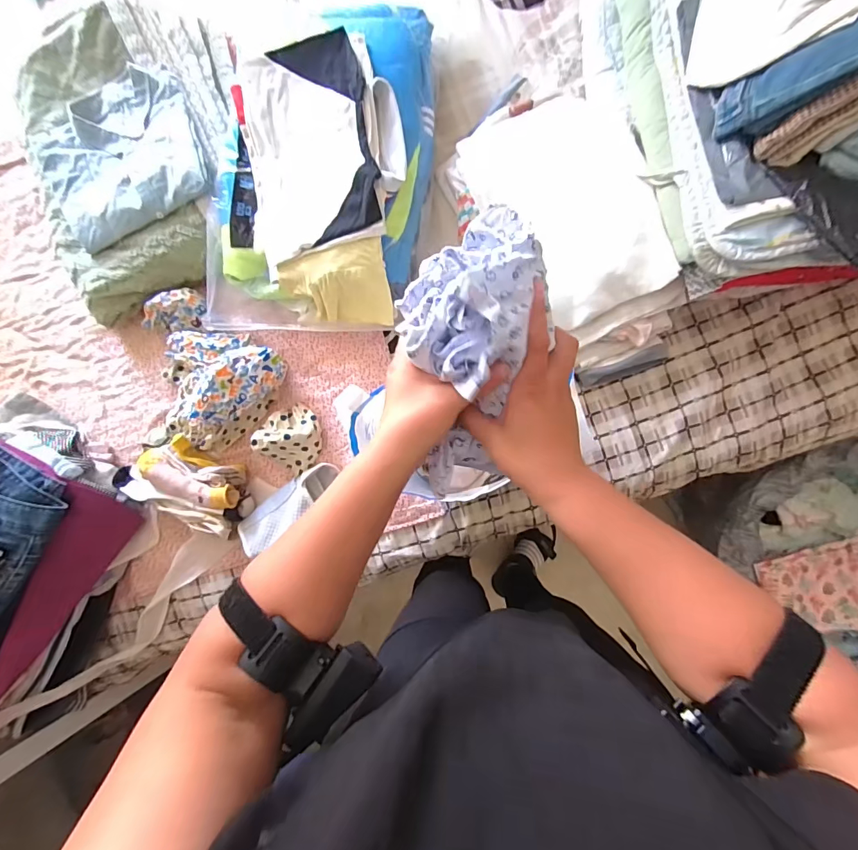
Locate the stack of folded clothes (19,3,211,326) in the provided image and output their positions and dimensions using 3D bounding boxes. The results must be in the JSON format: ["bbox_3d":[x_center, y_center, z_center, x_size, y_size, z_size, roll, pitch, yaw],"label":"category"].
[{"bbox_3d":[-0.565,-0.480,0.773,0.326,0.089,0.488,-20,83,5],"label":"stack of folded clothes"}]

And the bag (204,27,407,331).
[{"bbox_3d":[-0.202,-0.400,0.736,0.337,0.148,0.476,9,87,8],"label":"bag"}]

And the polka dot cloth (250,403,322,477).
[{"bbox_3d":[-0.244,0.023,0.752,0.107,0.066,0.104,-38,82,3],"label":"polka dot cloth"}]

